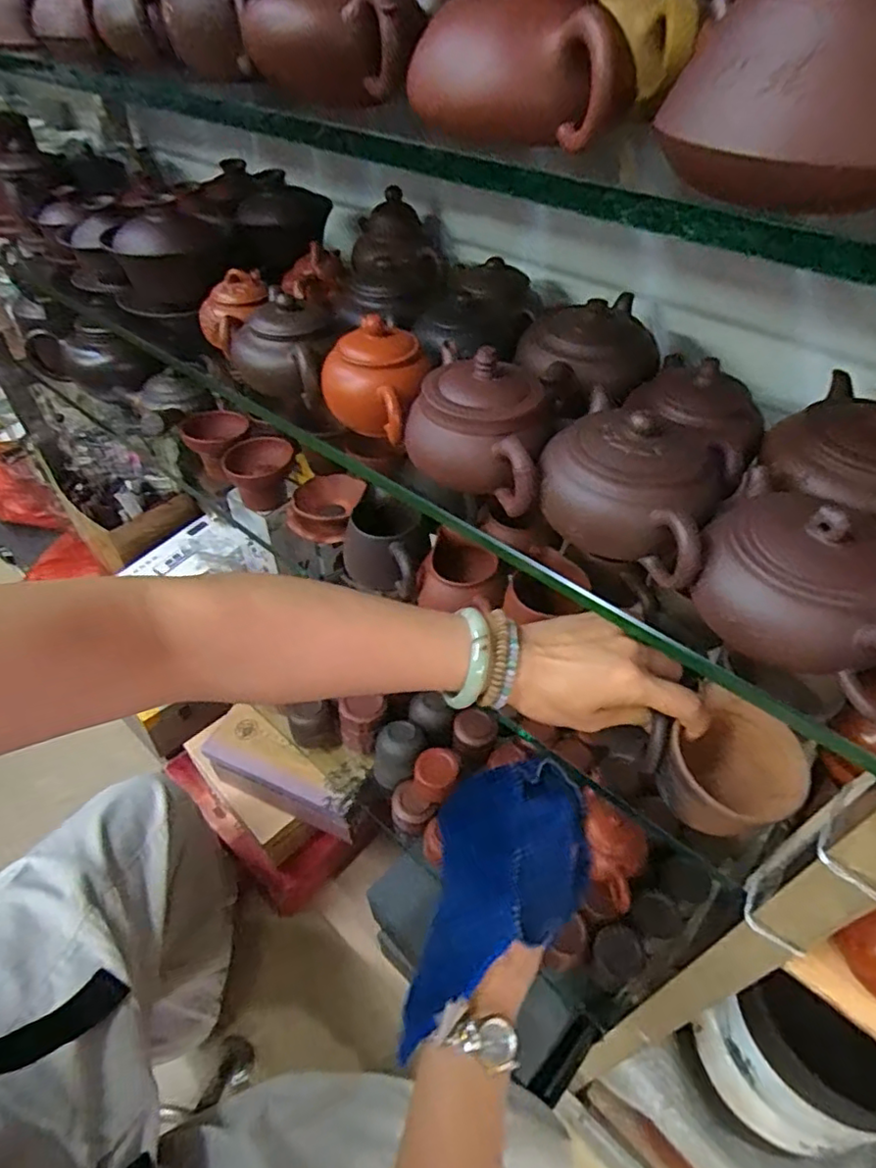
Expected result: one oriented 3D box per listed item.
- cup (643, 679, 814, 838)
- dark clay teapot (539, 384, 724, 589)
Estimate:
[{"bbox_3d":[0.183,0.131,0.416,0.070,0.091,0.087,-24,51,-22],"label":"cup"},{"bbox_3d":[0.115,-0.061,0.357,0.118,0.063,0.089,29,52,24],"label":"dark clay teapot"}]

